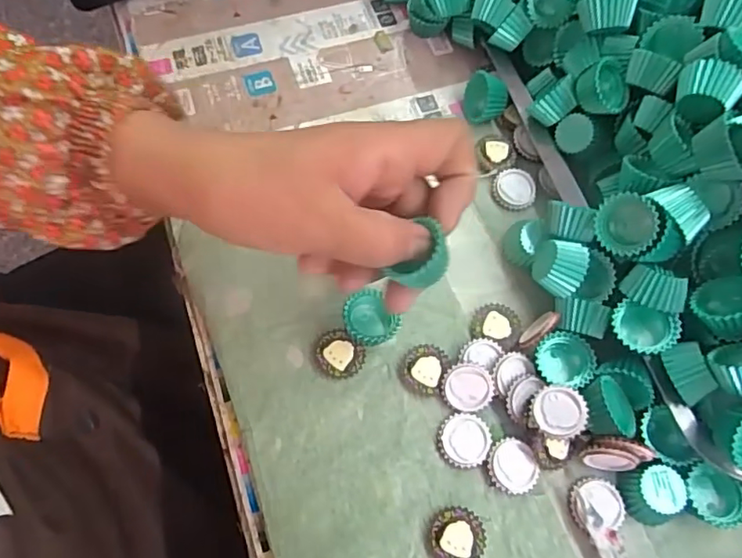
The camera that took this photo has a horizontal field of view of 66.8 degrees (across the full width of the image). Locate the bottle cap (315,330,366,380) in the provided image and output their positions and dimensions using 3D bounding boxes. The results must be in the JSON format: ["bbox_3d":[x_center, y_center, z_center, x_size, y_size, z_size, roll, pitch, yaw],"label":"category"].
[{"bbox_3d":[-0.018,0.043,0.314,0.027,0.005,0.024,41,72,14],"label":"bottle cap"}]

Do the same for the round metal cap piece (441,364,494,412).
[{"bbox_3d":[0.053,0.059,0.306,0.027,0.004,0.026,10,93,6],"label":"round metal cap piece"}]

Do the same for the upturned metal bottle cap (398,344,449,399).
[{"bbox_3d":[0.029,0.050,0.314,0.025,0.006,0.029,16,68,5],"label":"upturned metal bottle cap"}]

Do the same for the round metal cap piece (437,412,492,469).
[{"bbox_3d":[0.050,0.086,0.300,0.027,0.004,0.028,1,68,-2],"label":"round metal cap piece"}]

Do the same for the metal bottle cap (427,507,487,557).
[{"bbox_3d":[0.043,0.130,0.282,0.028,0.005,0.028,1,68,-2],"label":"metal bottle cap"}]

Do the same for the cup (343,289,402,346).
[{"bbox_3d":[0.000,0.023,0.319,0.026,0.013,0.029,-33,72,-14],"label":"cup"}]

